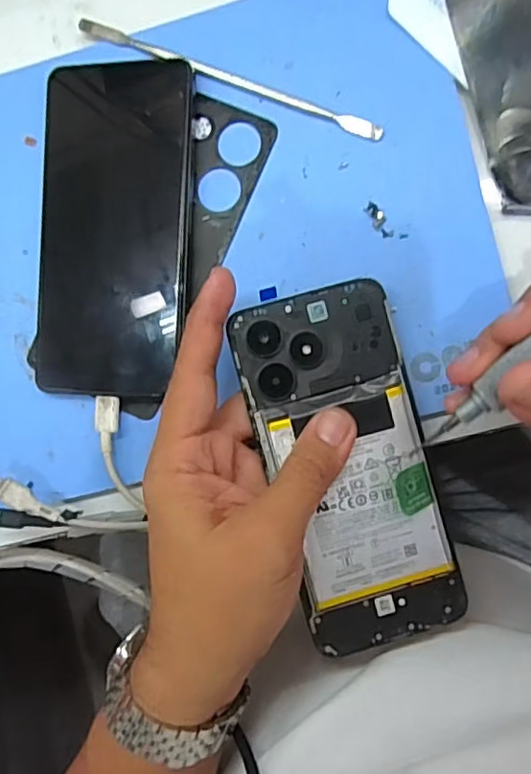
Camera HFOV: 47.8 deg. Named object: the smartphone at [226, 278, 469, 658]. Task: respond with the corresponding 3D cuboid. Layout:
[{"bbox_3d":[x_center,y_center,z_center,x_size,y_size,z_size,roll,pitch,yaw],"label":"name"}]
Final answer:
[{"bbox_3d":[0.039,0.037,0.275,0.071,0.015,0.163,-16,92,7],"label":"smartphone"}]

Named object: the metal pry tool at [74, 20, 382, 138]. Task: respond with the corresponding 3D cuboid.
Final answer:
[{"bbox_3d":[-0.019,-0.154,0.298,0.163,0.004,0.008,24,92,5],"label":"metal pry tool"}]

